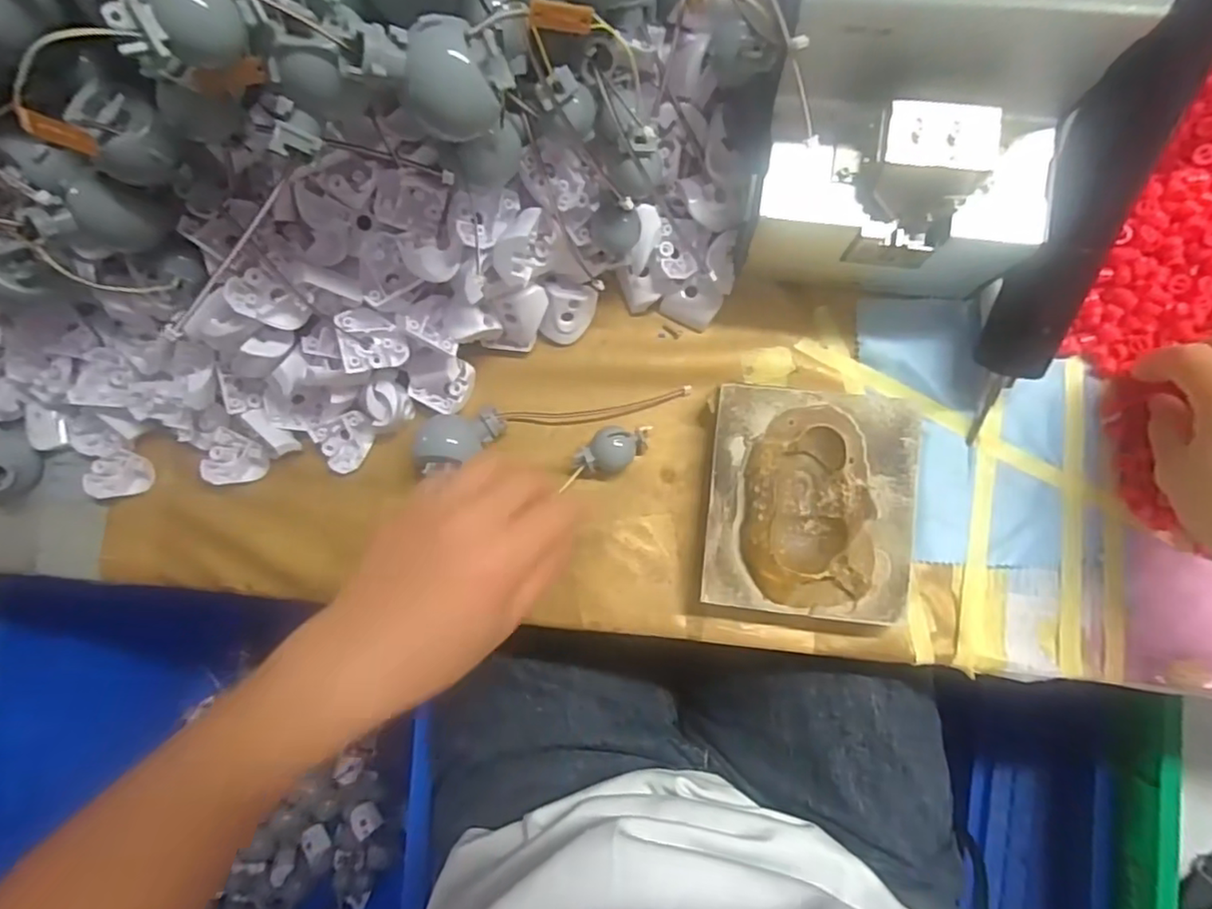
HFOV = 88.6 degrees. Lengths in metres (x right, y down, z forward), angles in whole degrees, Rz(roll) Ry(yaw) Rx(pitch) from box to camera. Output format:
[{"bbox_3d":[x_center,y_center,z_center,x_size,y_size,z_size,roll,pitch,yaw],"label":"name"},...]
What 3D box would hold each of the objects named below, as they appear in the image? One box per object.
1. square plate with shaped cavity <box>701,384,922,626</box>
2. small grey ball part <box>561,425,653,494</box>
[{"bbox_3d":[0.106,0.025,0.326,0.101,0.031,0.113,5,86,7],"label":"square plate with shaped cavity"},{"bbox_3d":[0.001,-0.002,0.344,0.049,0.019,0.023,-22,84,4],"label":"small grey ball part"}]

